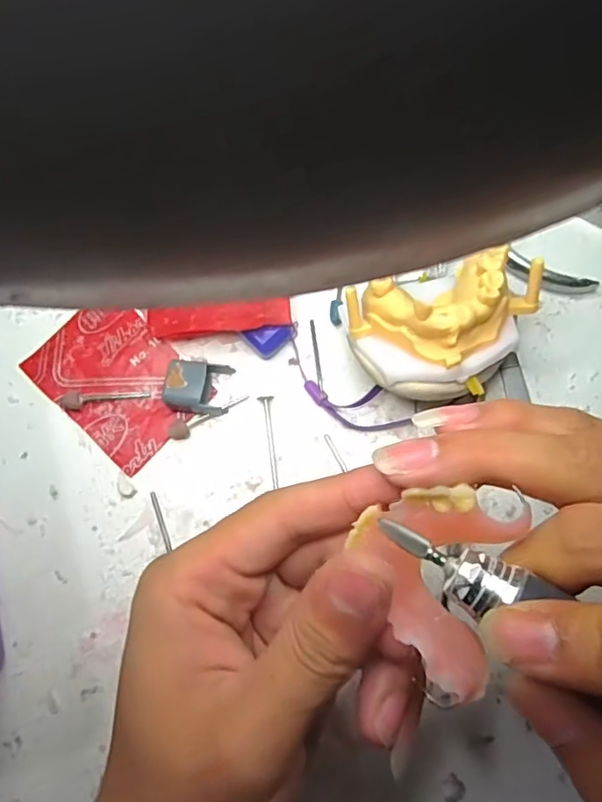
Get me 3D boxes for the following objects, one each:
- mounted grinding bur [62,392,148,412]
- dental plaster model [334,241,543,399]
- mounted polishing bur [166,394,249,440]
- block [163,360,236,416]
[{"bbox_3d":[-0.096,-0.002,0.281,0.041,0.007,0.008,-9,77,-2],"label":"mounted grinding bur"},{"bbox_3d":[0.062,-0.029,0.236,0.080,0.036,0.051,-9,76,-1],"label":"dental plaster model"},{"bbox_3d":[-0.044,0.008,0.276,0.041,0.009,0.008,-25,78,-5],"label":"mounted polishing bur"},{"bbox_3d":[-0.049,-0.005,0.275,0.029,0.017,0.025,4,76,2],"label":"block"}]

